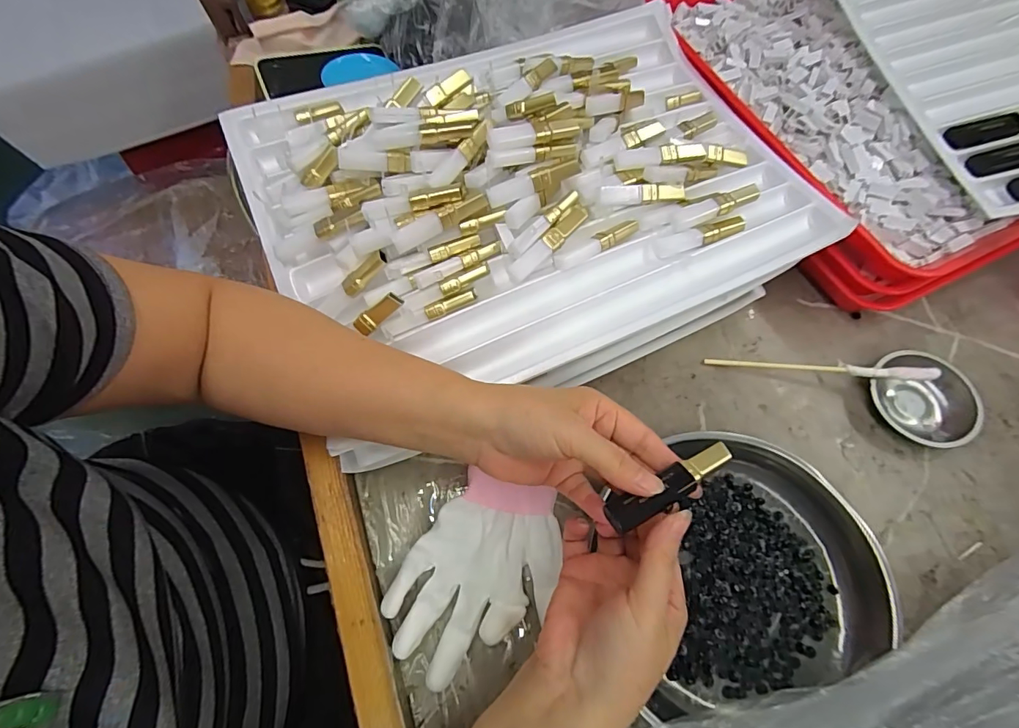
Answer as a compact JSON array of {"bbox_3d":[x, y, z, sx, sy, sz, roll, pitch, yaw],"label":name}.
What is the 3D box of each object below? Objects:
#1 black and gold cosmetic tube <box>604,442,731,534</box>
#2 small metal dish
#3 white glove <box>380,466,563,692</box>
[{"bbox_3d":[0.094,0.069,0.266,0.080,0.013,0.019,-28,69,-10],"label":"black and gold cosmetic tube"},{"bbox_3d":[0.342,0.026,0.380,0.068,0.025,0.077,-29,69,-10],"label":"small metal dish"},{"bbox_3d":[-0.022,0.150,0.333,0.103,0.015,0.140,30,71,14],"label":"white glove"}]

